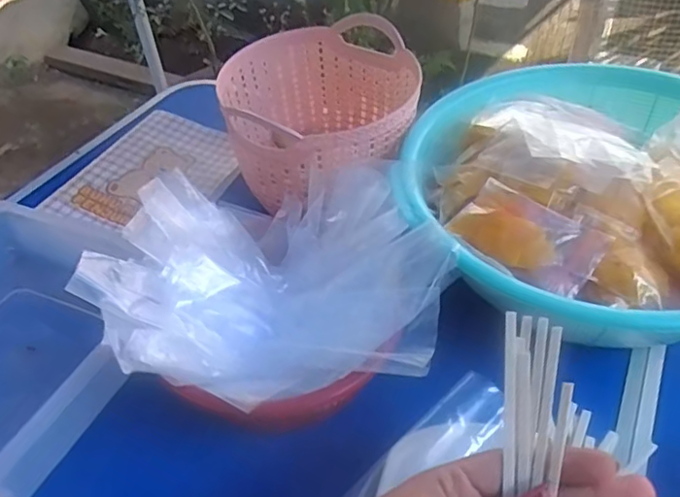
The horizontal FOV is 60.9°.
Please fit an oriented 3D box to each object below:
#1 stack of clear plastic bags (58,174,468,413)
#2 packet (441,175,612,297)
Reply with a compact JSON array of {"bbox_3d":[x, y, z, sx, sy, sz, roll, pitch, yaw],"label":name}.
[{"bbox_3d":[-0.049,0.021,0.393,0.214,0.068,0.188,-18,46,-17],"label":"stack of clear plastic bags"},{"bbox_3d":[0.129,-0.008,0.401,0.097,0.020,0.057,27,83,18],"label":"packet"}]

